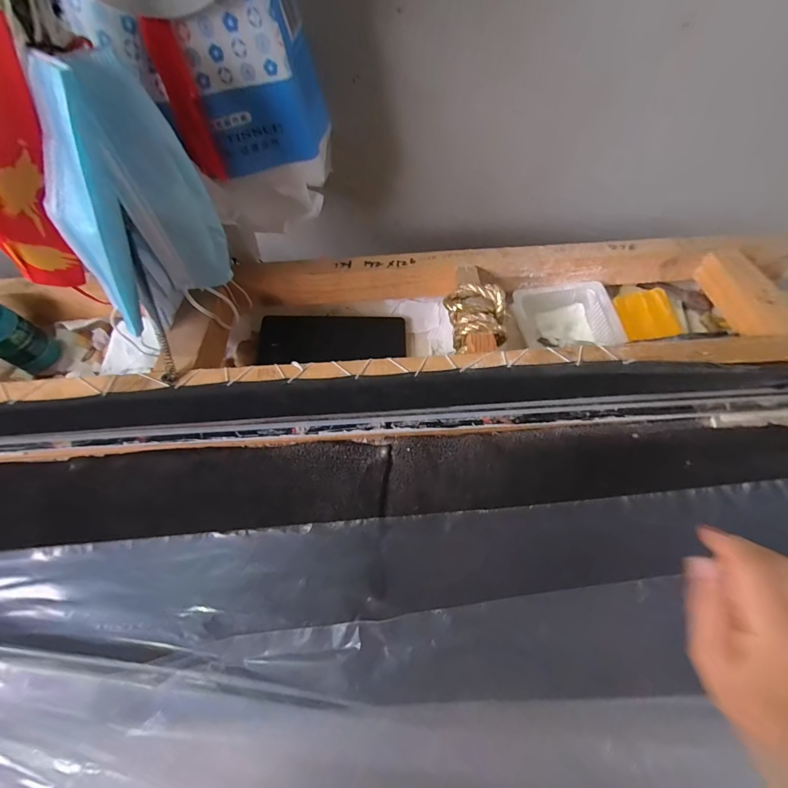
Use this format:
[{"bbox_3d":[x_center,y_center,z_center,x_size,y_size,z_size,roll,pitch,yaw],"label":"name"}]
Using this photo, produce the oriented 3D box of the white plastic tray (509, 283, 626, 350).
[{"bbox_3d":[0.186,-0.082,0.418,0.099,0.038,0.078,-6,66,-1],"label":"white plastic tray"}]

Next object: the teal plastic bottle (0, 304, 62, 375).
[{"bbox_3d":[-0.410,-0.062,0.397,0.041,0.100,0.045,23,69,12],"label":"teal plastic bottle"}]

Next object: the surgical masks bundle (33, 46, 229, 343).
[{"bbox_3d":[-0.195,-0.128,0.285,0.048,0.182,0.106,35,72,16],"label":"surgical masks bundle"}]

